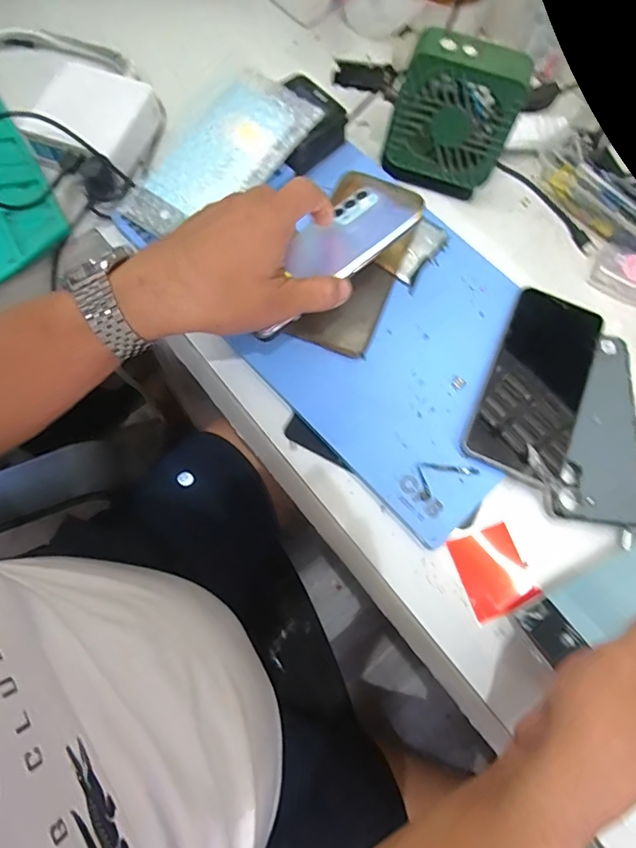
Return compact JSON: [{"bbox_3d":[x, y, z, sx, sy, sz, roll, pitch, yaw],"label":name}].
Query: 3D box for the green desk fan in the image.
[{"bbox_3d":[0.114,-0.257,0.430,0.097,0.111,0.053,20,74,4],"label":"green desk fan"}]

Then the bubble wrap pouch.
[{"bbox_3d":[-0.079,-0.225,0.424,0.079,0.020,0.176,39,78,10],"label":"bubble wrap pouch"}]

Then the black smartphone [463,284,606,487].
[{"bbox_3d":[0.175,-0.034,0.402,0.073,0.006,0.164,24,69,5],"label":"black smartphone"}]

